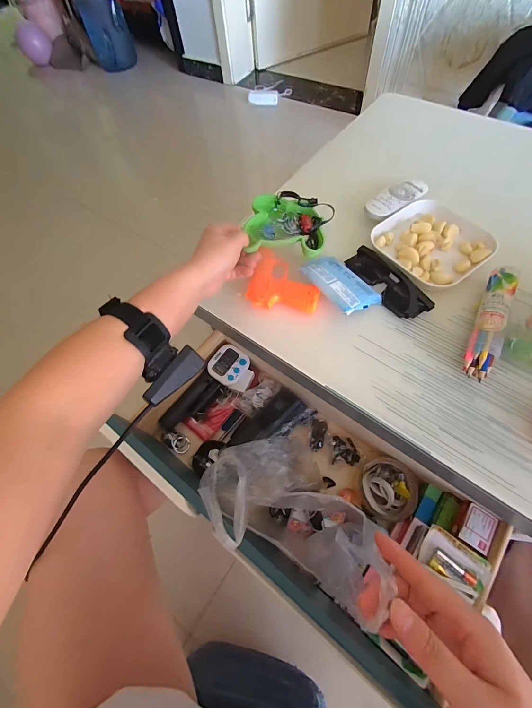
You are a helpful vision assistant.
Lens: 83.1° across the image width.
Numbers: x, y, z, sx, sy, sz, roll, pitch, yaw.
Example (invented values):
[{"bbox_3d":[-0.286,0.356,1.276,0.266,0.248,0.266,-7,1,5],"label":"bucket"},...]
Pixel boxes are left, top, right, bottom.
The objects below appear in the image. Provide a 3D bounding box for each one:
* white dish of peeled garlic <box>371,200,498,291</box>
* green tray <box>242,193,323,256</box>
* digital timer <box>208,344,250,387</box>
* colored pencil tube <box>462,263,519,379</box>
[{"bbox_3d":[0.248,-0.166,0.447,0.144,0.022,0.142,-31,65,-12],"label":"white dish of peeled garlic"},{"bbox_3d":[0.029,-0.174,0.411,0.100,0.032,0.086,2,63,5],"label":"green tray"},{"bbox_3d":[-0.070,0.021,0.563,0.066,0.012,0.069,31,75,6],"label":"digital timer"},{"bbox_3d":[0.282,-0.046,0.372,0.033,0.027,0.164,26,67,16],"label":"colored pencil tube"}]

